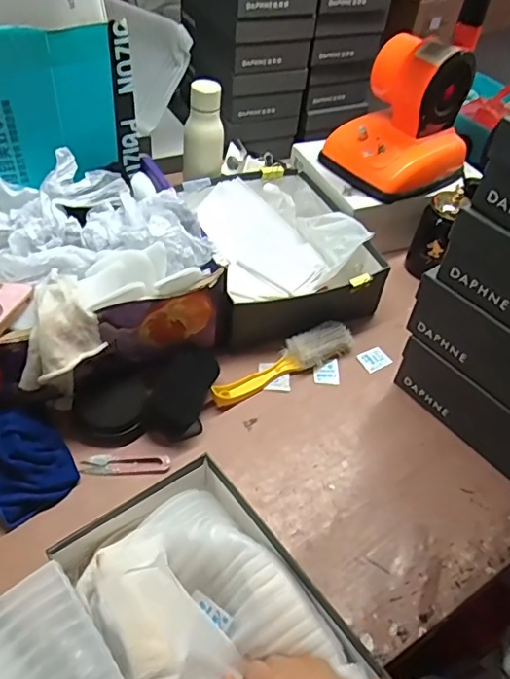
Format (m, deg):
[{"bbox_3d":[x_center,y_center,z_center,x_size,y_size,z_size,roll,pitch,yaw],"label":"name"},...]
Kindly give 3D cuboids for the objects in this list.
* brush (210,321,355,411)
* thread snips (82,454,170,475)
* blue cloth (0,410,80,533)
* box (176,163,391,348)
[{"bbox_3d":[0.037,0.029,0.762,0.224,0.034,0.057,-20,53,-24],"label":"brush"},{"bbox_3d":[-0.154,0.151,0.649,0.103,0.010,0.028,4,46,-3],"label":"thread snips"},{"bbox_3d":[-0.262,0.134,0.609,0.110,0.055,0.103,38,53,26],"label":"blue cloth"},{"bbox_3d":[0.031,-0.150,0.882,0.260,0.097,0.320,-9,49,-16],"label":"box"}]

